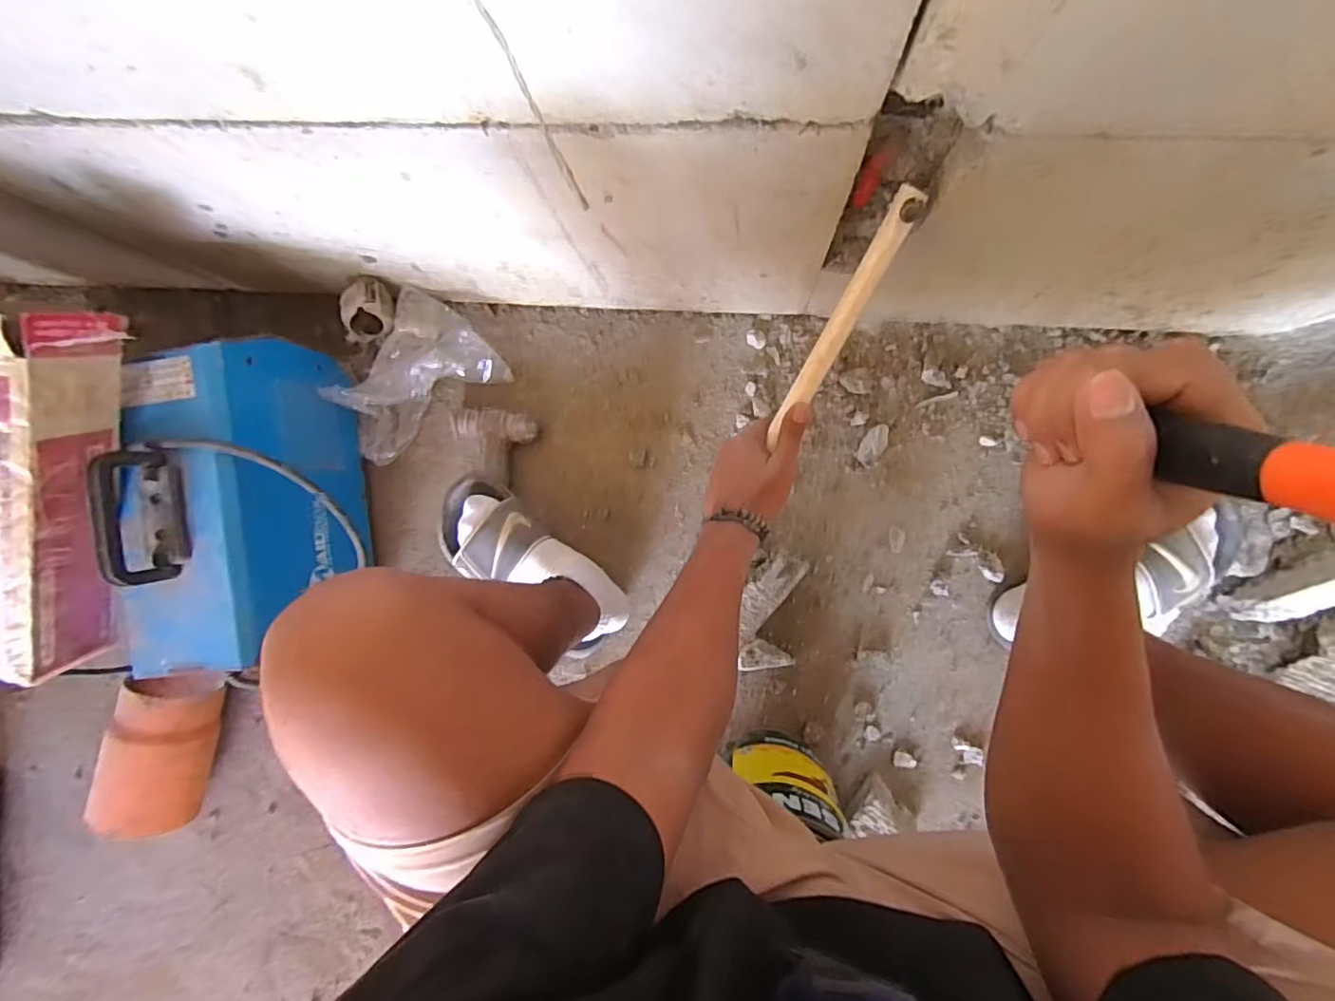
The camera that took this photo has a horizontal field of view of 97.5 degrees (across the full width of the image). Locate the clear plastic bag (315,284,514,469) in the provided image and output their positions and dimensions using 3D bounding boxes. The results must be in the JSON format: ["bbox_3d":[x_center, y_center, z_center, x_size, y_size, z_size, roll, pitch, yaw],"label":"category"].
[{"bbox_3d":[-0.324,-0.156,0.728,0.211,0.077,0.132,-33,88,5],"label":"clear plastic bag"}]

